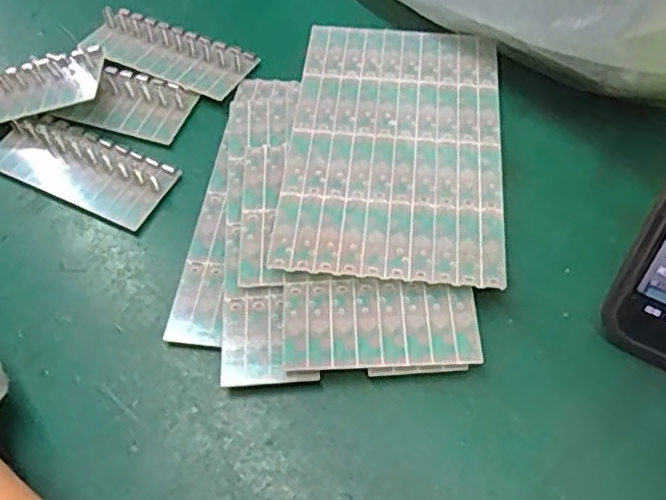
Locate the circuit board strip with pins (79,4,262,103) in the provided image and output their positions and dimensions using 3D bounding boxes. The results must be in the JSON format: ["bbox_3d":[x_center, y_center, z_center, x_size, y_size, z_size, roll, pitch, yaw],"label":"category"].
[{"bbox_3d":[-0.076,-0.090,0.307,0.078,0.010,0.036,22,61,17],"label":"circuit board strip with pins"}]

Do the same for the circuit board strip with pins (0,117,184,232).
[{"bbox_3d":[-0.104,-0.035,0.276,0.077,0.010,0.031,21,61,17],"label":"circuit board strip with pins"}]

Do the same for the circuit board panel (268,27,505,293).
[{"bbox_3d":[0.024,-0.042,0.261,0.078,0.004,0.124,5,56,4],"label":"circuit board panel"}]

